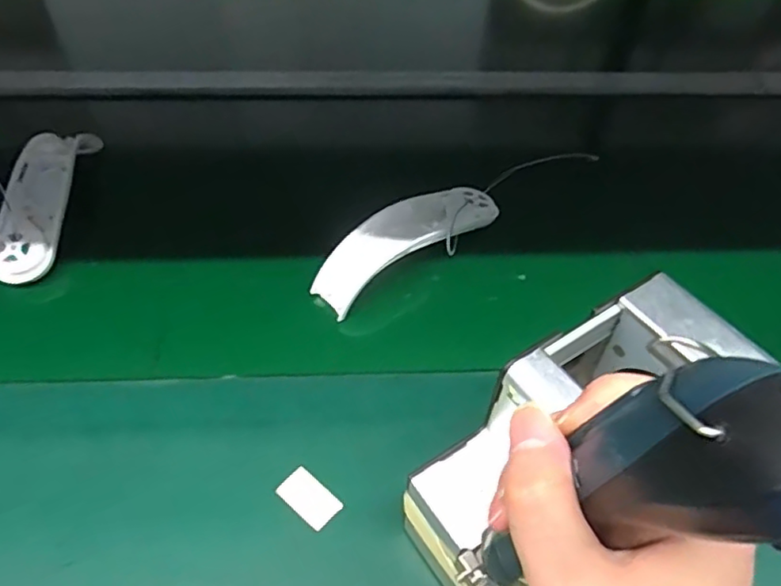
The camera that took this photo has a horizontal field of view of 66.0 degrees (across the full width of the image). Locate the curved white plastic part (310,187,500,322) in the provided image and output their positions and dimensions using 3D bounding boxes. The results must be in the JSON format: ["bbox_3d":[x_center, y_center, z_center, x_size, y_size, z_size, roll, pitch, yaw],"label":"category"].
[{"bbox_3d":[0.015,-0.048,0.544,0.185,0.046,0.052,-29,58,-28],"label":"curved white plastic part"}]

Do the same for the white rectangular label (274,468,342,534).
[{"bbox_3d":[-0.054,0.138,0.404,0.040,0.005,0.025,36,54,23],"label":"white rectangular label"}]

